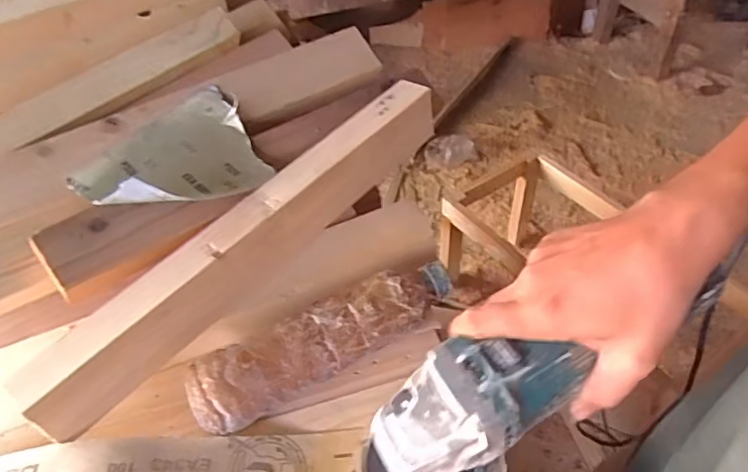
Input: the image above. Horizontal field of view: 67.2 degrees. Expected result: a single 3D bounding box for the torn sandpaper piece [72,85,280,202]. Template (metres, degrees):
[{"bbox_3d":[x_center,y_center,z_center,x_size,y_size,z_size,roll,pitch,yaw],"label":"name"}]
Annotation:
[{"bbox_3d":[-0.166,-0.068,0.492,0.115,0.045,0.163,27,54,29],"label":"torn sandpaper piece"}]

